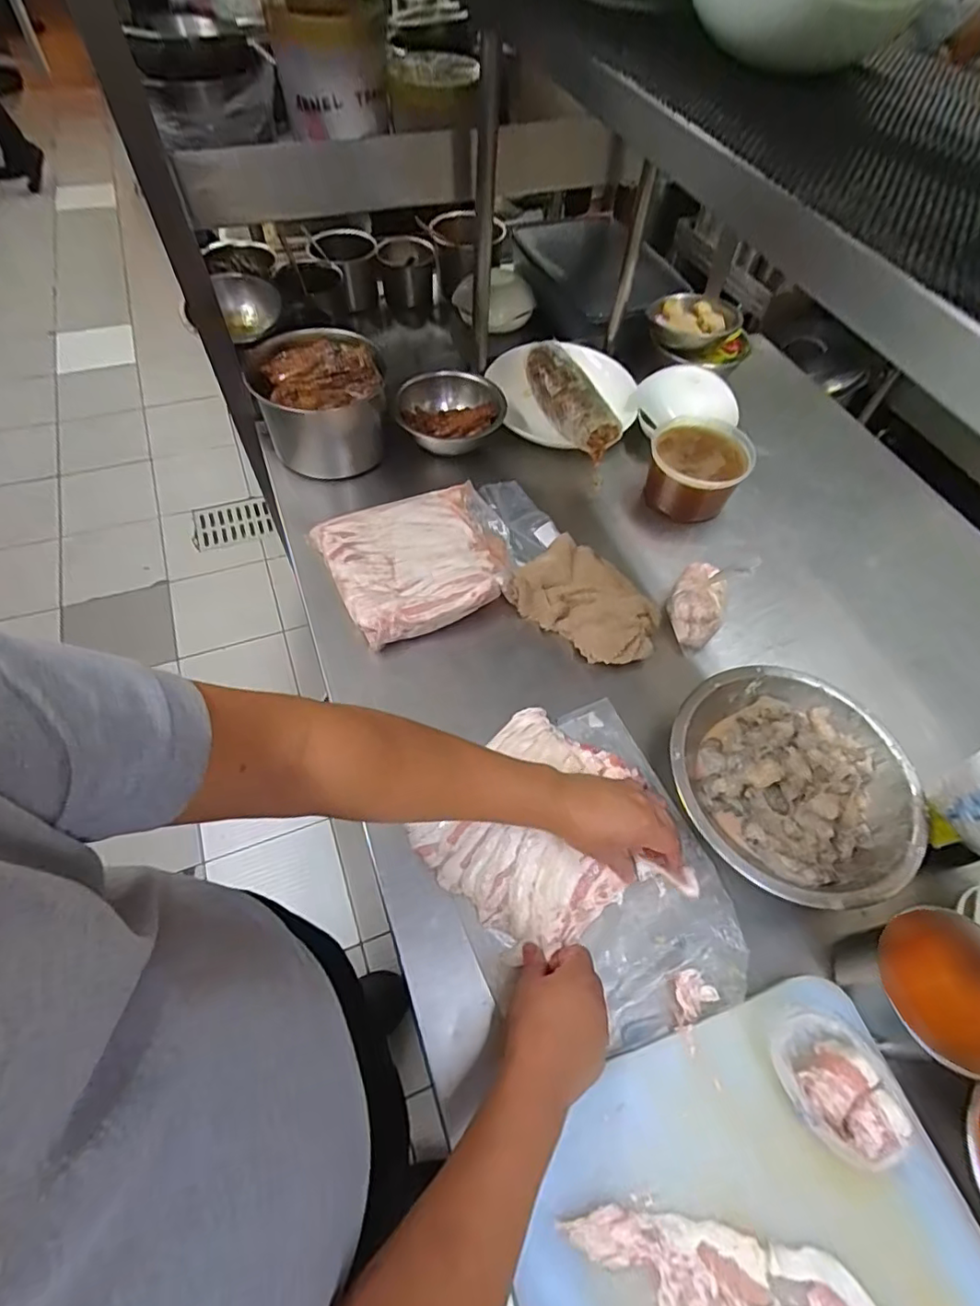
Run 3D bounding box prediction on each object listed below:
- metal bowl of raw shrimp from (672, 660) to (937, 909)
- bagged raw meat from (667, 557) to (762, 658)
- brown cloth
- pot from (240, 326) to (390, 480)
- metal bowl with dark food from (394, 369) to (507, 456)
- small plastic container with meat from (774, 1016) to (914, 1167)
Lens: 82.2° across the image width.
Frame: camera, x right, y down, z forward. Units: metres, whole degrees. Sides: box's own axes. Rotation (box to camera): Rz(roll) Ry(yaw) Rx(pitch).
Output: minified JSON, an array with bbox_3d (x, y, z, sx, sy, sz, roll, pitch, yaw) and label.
[{"bbox_3d":[0.319,0.140,0.609,0.244,0.075,0.243,2,58,-3],"label":"metal bowl of raw shrimp"},{"bbox_3d":[0.270,-0.077,0.705,0.071,0.138,0.095,32,61,14],"label":"bagged raw meat"},{"bbox_3d":[0.137,-0.075,0.736,0.190,0.062,0.148,38,63,18],"label":"brown cloth"},{"bbox_3d":[-0.260,-0.383,0.887,0.186,0.158,0.194,2,58,-3],"label":"pot"},{"bbox_3d":[-0.064,-0.385,0.888,0.162,0.063,0.166,-2,59,-6],"label":"metal bowl with dark food"},{"bbox_3d":[0.278,0.347,0.449,0.108,0.040,0.077,40,64,19],"label":"small plastic container with meat"}]

